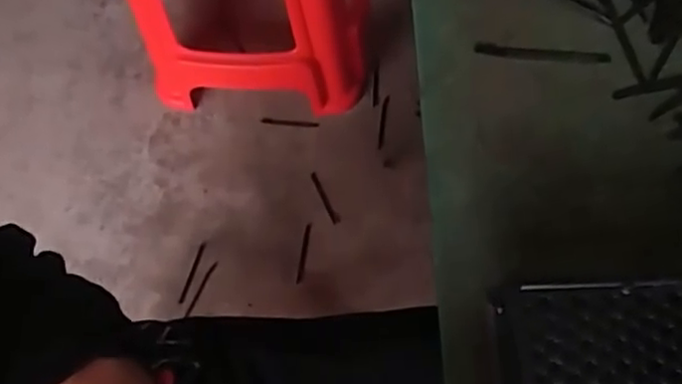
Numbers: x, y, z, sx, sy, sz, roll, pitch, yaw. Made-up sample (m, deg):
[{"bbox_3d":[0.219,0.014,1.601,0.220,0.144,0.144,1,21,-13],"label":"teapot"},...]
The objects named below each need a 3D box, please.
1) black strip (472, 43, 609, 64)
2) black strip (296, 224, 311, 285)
[{"bbox_3d":[0.159,-0.109,0.519,0.104,0.004,0.013,4,67,6],"label":"black strip"},{"bbox_3d":[-0.061,0.103,1.096,0.010,0.005,0.100,9,83,6],"label":"black strip"}]

